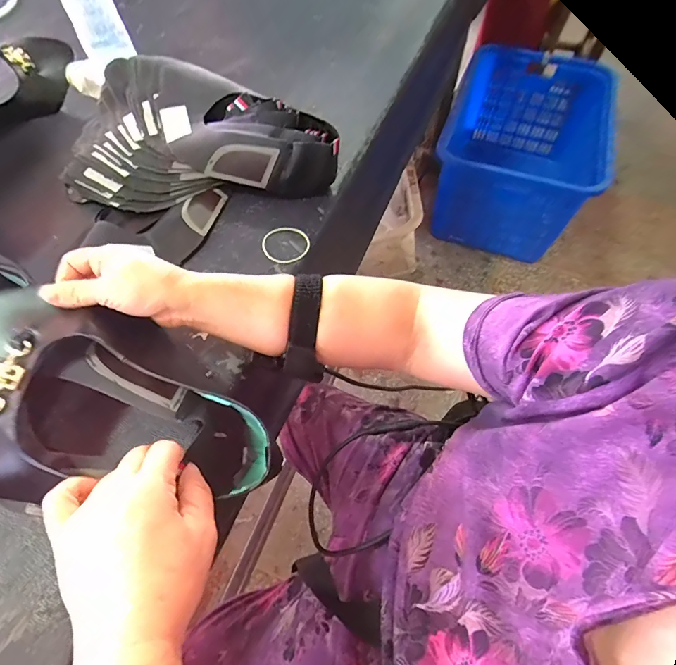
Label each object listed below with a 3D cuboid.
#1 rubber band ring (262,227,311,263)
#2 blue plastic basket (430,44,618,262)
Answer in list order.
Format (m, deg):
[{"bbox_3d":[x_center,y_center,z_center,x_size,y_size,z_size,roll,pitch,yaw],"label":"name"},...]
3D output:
[{"bbox_3d":[-0.057,-0.095,0.432,0.051,0.005,0.048,0,60,0],"label":"rubber band ring"},{"bbox_3d":[0.540,-0.546,1.286,0.405,0.369,0.583,15,62,9],"label":"blue plastic basket"}]

